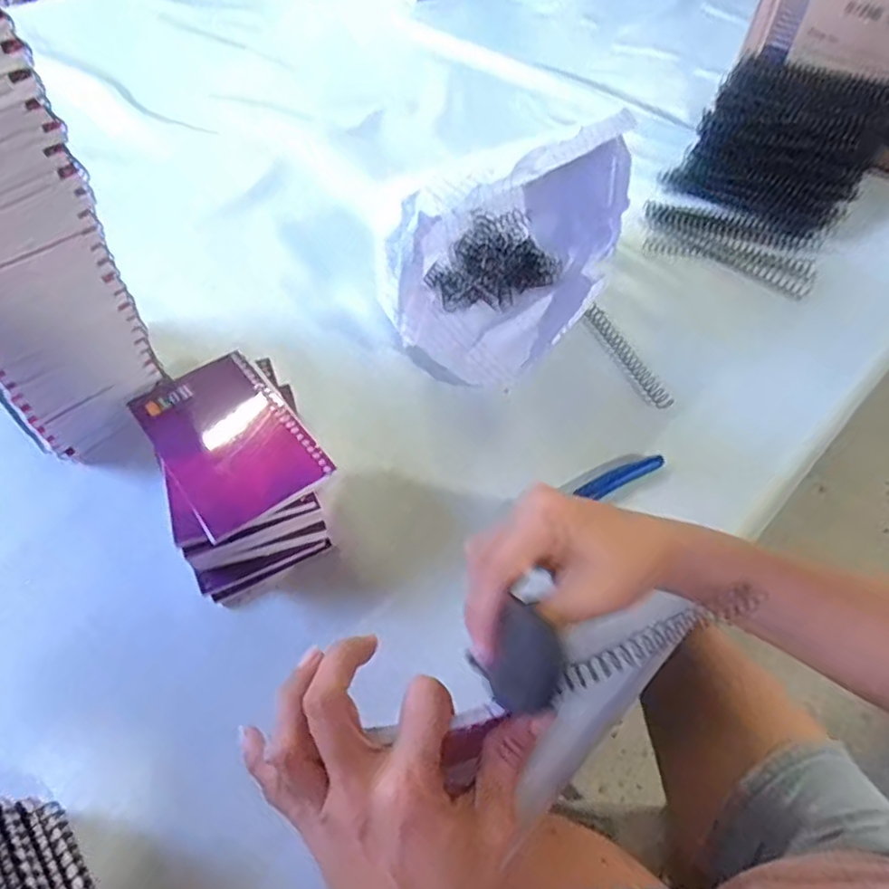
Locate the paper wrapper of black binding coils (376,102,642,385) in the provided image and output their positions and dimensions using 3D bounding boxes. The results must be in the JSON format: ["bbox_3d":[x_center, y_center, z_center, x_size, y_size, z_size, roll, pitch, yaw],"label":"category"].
[{"bbox_3d":[0.046,-0.168,0.501,0.148,0.139,0.201,24,57,16],"label":"paper wrapper of black binding coils"}]

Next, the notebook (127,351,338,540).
[{"bbox_3d":[-0.135,-0.006,0.391,0.081,0.008,0.127,-32,59,-21],"label":"notebook"}]

